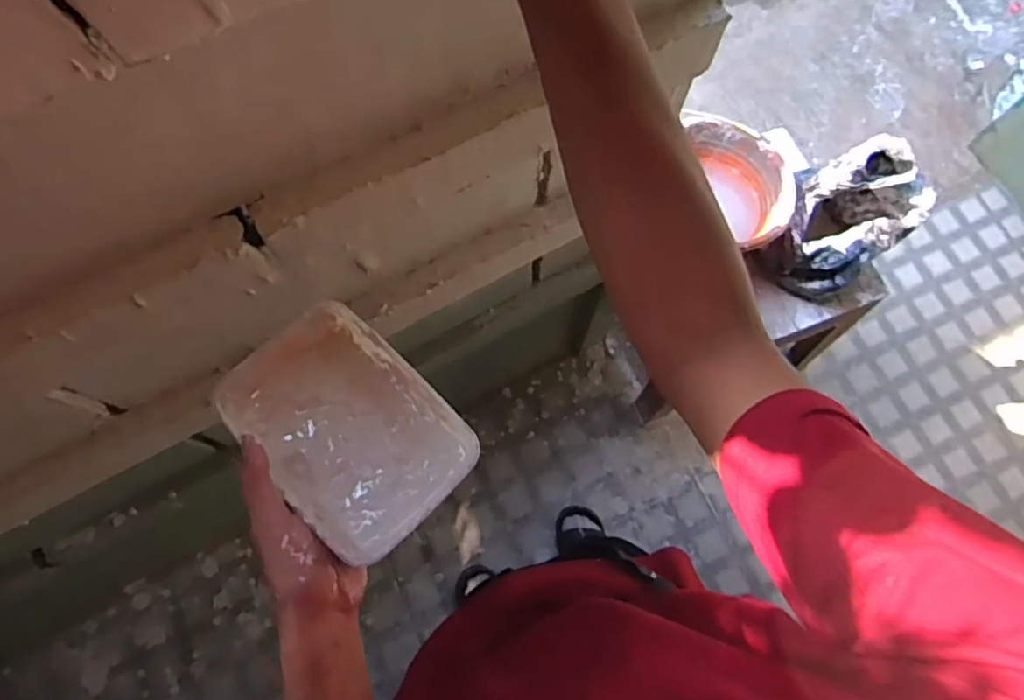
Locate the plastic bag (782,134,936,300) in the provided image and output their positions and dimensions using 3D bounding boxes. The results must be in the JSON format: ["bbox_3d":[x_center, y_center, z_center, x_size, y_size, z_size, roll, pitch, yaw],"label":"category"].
[{"bbox_3d":[0.634,-0.244,1.178,0.211,0.258,0.197,-42,78,-12],"label":"plastic bag"}]

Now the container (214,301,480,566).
[{"bbox_3d":[-0.112,0.052,0.425,0.166,0.043,0.113,41,77,11],"label":"container"}]

